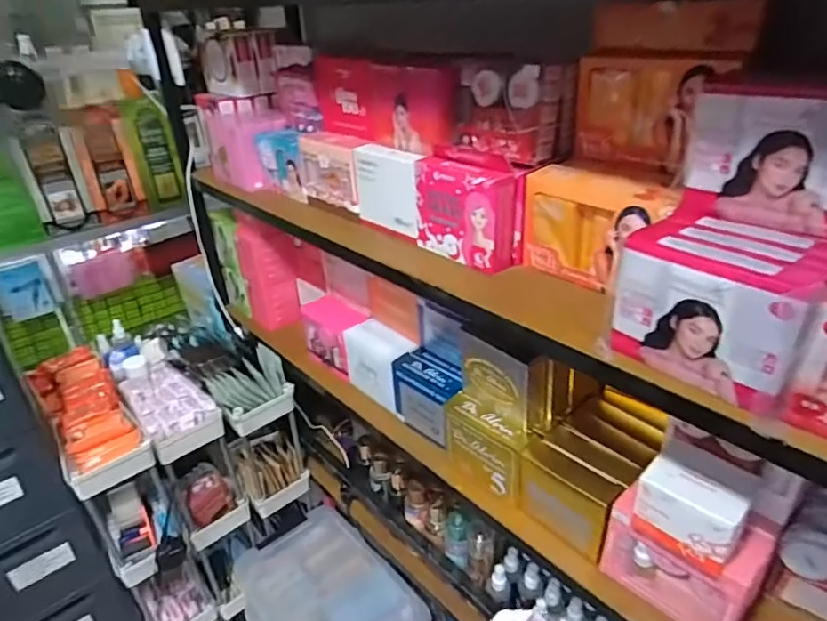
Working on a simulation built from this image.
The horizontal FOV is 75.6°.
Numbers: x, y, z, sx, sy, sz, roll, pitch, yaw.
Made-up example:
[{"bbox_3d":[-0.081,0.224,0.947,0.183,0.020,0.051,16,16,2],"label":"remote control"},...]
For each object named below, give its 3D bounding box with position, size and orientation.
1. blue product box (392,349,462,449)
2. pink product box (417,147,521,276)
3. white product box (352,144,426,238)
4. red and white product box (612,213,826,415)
[{"bbox_3d":[0.030,0.141,0.873,0.067,0.113,0.131,-24,36,-32],"label":"blue product box"},{"bbox_3d":[0.069,-0.134,0.683,0.059,0.133,0.136,-23,35,-30],"label":"pink product box"},{"bbox_3d":[-0.029,-0.177,0.773,0.037,0.107,0.138,-25,37,-33],"label":"white product box"},{"bbox_3d":[0.264,-0.008,0.458,0.114,0.113,0.140,-27,38,-35],"label":"red and white product box"}]

